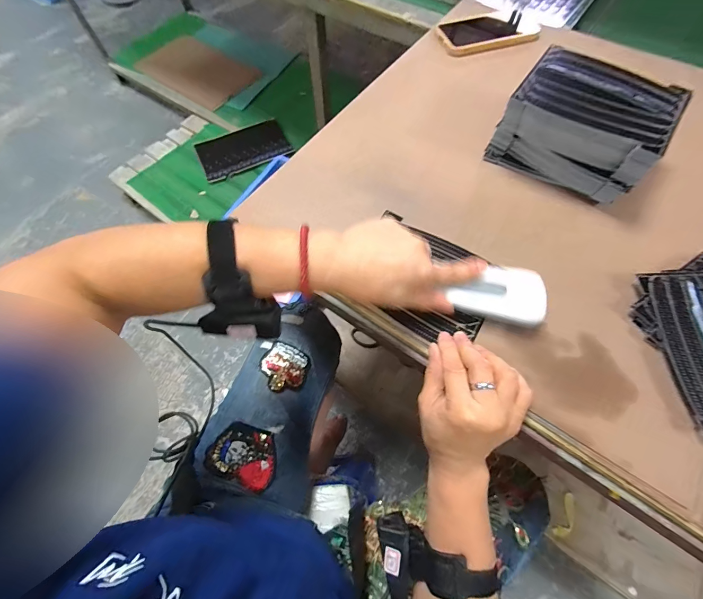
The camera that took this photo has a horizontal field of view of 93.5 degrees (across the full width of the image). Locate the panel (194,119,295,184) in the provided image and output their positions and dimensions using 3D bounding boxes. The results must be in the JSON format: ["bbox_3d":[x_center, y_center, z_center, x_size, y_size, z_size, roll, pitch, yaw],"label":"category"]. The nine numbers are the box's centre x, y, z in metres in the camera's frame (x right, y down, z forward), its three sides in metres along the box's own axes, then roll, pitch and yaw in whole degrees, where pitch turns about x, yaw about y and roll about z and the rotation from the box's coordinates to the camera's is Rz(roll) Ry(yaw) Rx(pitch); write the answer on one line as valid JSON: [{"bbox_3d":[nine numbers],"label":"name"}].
[{"bbox_3d":[-0.458,-0.634,1.396,0.359,0.044,0.213,-25,67,-5],"label":"panel"}]

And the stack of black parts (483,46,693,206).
[{"bbox_3d":[0.273,-0.209,0.401,0.168,0.088,0.123,34,72,15],"label":"stack of black parts"}]

